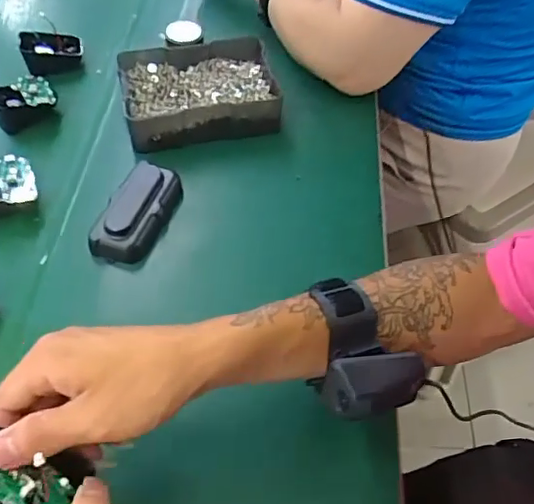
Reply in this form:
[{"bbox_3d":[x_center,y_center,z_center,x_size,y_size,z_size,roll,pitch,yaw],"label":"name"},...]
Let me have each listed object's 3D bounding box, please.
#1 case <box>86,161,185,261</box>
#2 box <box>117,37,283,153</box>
[{"bbox_3d":[-0.116,-0.037,0.510,0.049,0.031,0.104,13,54,12],"label":"case"},{"bbox_3d":[-0.074,-0.176,0.603,0.159,0.048,0.135,-14,53,-8],"label":"box"}]

